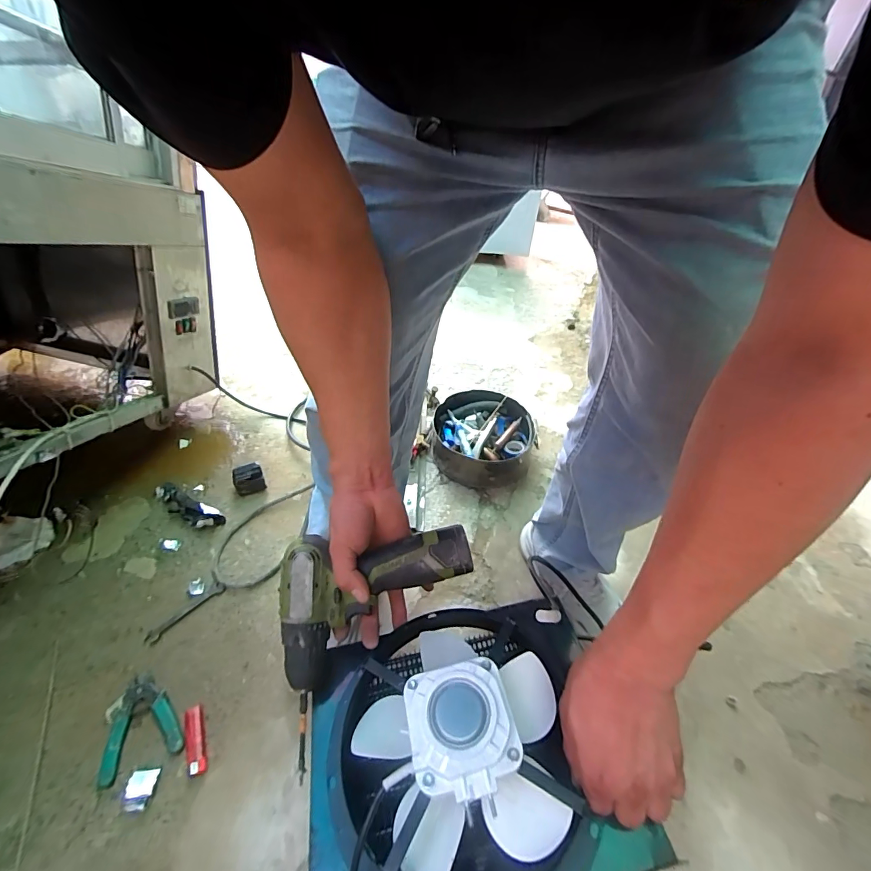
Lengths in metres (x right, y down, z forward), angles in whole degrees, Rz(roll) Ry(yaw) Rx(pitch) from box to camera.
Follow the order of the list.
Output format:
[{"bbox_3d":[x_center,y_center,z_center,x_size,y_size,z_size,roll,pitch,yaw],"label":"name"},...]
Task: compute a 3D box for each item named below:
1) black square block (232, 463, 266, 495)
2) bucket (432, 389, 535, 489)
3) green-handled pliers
[{"bbox_3d":[-0.406,0.096,0.916,0.063,0.043,0.052,-20,48,-29],"label":"black square block"},{"bbox_3d":[0.107,0.005,0.982,0.227,0.086,0.247,2,42,-2],"label":"bucket"},{"bbox_3d":[-0.417,0.403,0.594,0.089,0.017,0.124,-19,47,-24],"label":"green-handled pliers"}]

